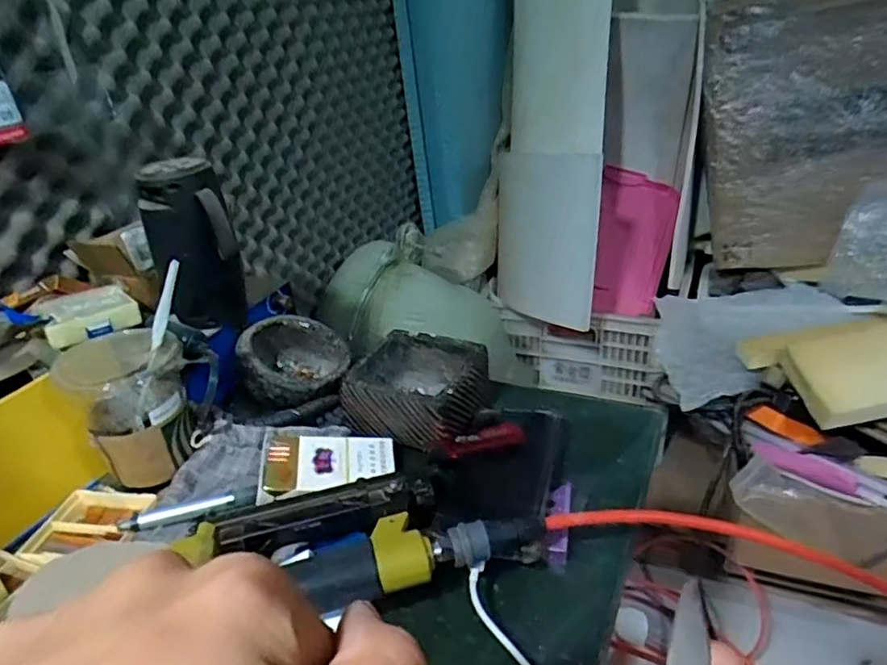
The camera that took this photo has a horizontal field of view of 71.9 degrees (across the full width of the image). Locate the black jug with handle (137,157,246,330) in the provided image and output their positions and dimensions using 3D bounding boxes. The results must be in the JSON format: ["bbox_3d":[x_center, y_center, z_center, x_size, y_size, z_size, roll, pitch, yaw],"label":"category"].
[{"bbox_3d":[-0.228,-0.073,0.570,0.074,0.157,0.066,-17,31,-20],"label":"black jug with handle"}]

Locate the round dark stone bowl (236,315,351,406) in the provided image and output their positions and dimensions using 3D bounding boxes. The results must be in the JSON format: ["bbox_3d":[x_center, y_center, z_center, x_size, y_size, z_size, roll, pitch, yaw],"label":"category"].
[{"bbox_3d":[-0.149,0.025,0.612,0.104,0.048,0.104,-4,29,2],"label":"round dark stone bowl"}]

